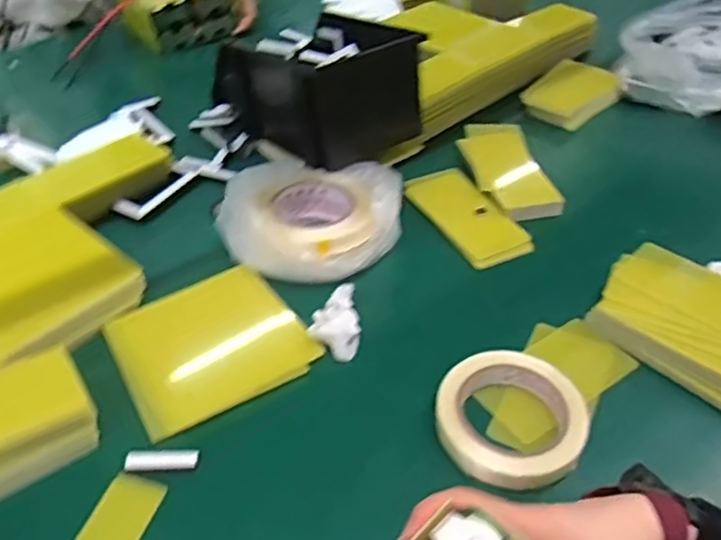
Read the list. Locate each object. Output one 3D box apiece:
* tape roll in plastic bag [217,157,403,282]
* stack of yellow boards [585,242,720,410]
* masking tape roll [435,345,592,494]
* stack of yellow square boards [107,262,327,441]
[{"bbox_3d":[-0.049,-0.061,0.669,0.176,0.057,0.147,5,42,5],"label":"tape roll in plastic bag"},{"bbox_3d":[0.295,0.044,0.587,0.147,0.033,0.123,34,51,32],"label":"stack of yellow boards"},{"bbox_3d":[0.118,0.117,0.514,0.111,0.038,0.108,1,43,-1],"label":"masking tape roll"},{"bbox_3d":[-0.131,0.058,0.572,0.154,0.005,0.146,-22,46,-23],"label":"stack of yellow square boards"}]

